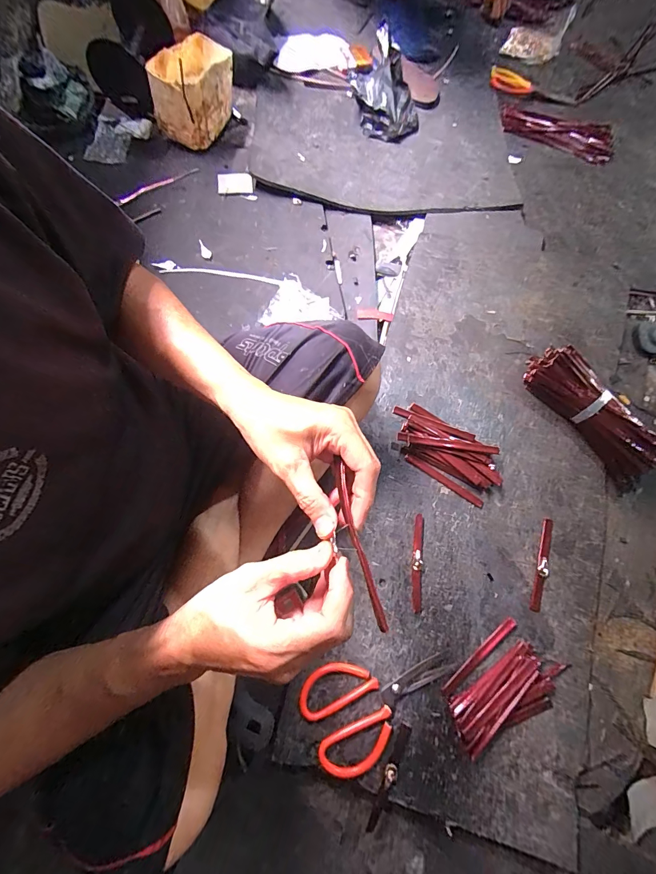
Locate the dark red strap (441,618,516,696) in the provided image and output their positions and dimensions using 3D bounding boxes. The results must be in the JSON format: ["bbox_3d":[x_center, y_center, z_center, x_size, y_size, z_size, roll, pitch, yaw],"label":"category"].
[{"bbox_3d":[0.224,0.323,0.535,0.150,0.006,0.014,-36,77,-10],"label":"dark red strap"}]

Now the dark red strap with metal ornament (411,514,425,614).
[{"bbox_3d":[0.142,0.198,0.573,0.017,0.006,0.146,8,73,2],"label":"dark red strap with metal ornament"}]

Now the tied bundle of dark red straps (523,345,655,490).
[{"bbox_3d":[0.464,-0.041,0.630,0.084,0.068,0.271,-39,80,-13],"label":"tied bundle of dark red straps"}]

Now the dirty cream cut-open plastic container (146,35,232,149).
[{"bbox_3d":[-0.277,-0.727,0.754,0.105,0.109,0.197,22,74,2],"label":"dirty cream cut-open plastic container"}]

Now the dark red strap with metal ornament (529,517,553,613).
[{"bbox_3d":[0.343,0.203,0.577,0.017,0.005,0.145,17,74,5],"label":"dark red strap with metal ornament"}]

